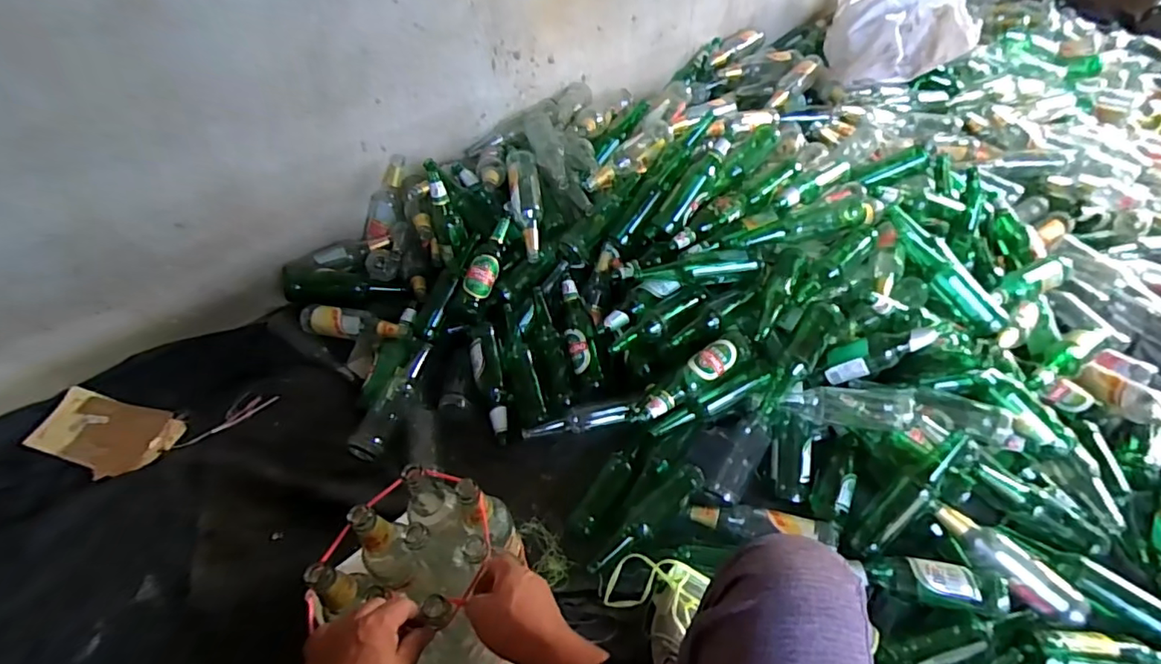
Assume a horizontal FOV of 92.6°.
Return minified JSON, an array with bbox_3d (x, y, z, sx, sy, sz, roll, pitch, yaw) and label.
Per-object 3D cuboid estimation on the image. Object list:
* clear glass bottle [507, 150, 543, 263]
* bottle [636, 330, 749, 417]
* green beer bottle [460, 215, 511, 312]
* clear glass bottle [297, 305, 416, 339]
[{"bbox_3d":[-0.121,-0.283,1.254,0.071,0.087,0.270,-7,71,-9],"label":"clear glass bottle"},{"bbox_3d":[0.209,0.089,1.030,0.246,0.079,0.065,-34,61,-11],"label":"bottle"},{"bbox_3d":[-0.203,-0.142,1.185,0.070,0.076,0.250,7,52,1],"label":"green beer bottle"},{"bbox_3d":[-0.468,-0.019,1.155,0.249,0.055,0.071,9,50,7],"label":"clear glass bottle"}]

